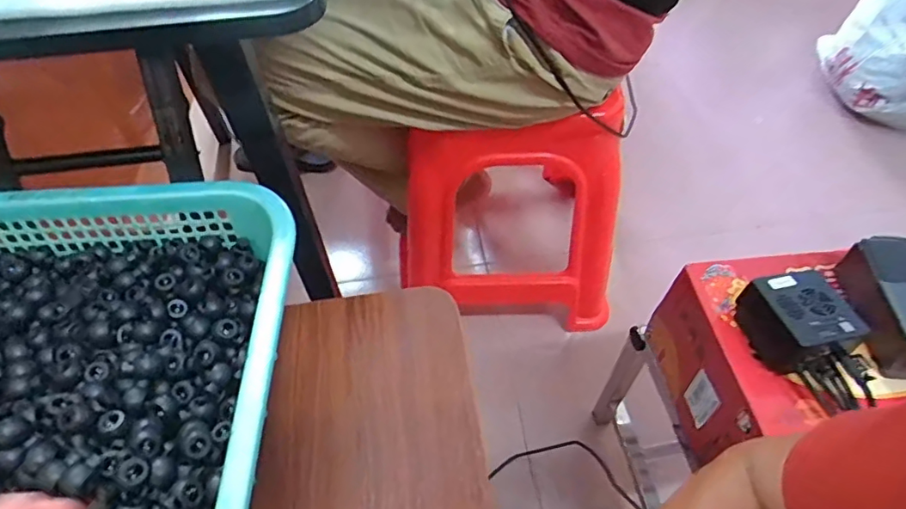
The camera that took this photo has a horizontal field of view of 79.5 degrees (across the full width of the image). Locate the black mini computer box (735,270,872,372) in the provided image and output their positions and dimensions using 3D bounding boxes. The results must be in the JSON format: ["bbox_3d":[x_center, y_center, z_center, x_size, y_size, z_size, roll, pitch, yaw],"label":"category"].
[{"bbox_3d":[0.318,0.061,0.507,0.083,0.050,0.082,-16,55,-11],"label":"black mini computer box"}]

